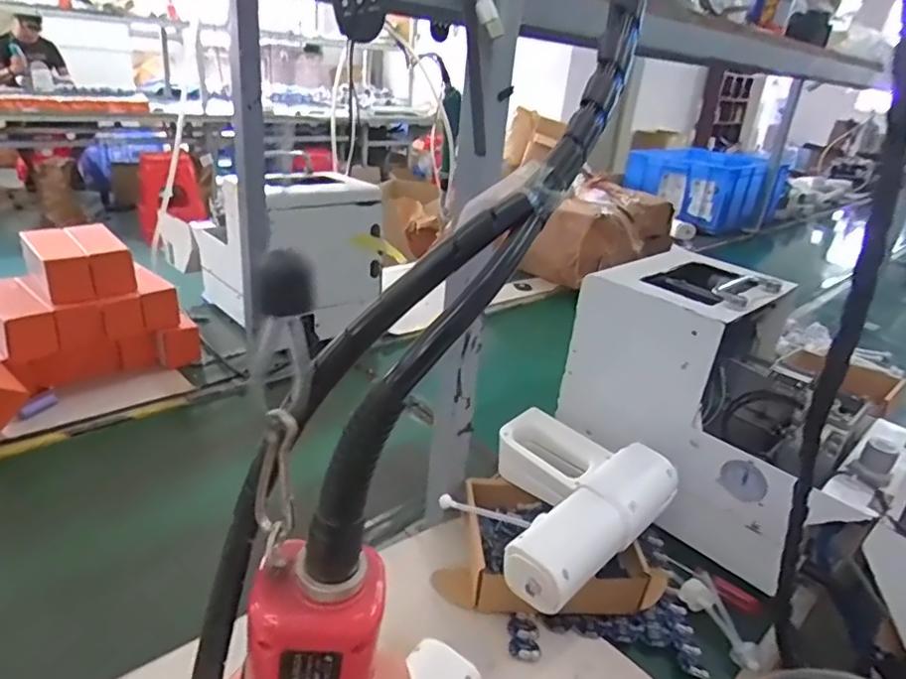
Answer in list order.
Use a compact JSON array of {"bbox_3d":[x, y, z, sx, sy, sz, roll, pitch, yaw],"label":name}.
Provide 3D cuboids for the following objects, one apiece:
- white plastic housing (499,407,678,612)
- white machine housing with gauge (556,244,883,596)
[{"bbox_3d":[0.098,0.155,0.588,0.179,0.060,0.205,24,31,32],"label":"white plastic housing"},{"bbox_3d":[0.314,0.077,0.712,0.303,0.275,0.204,27,33,36],"label":"white machine housing with gauge"}]

